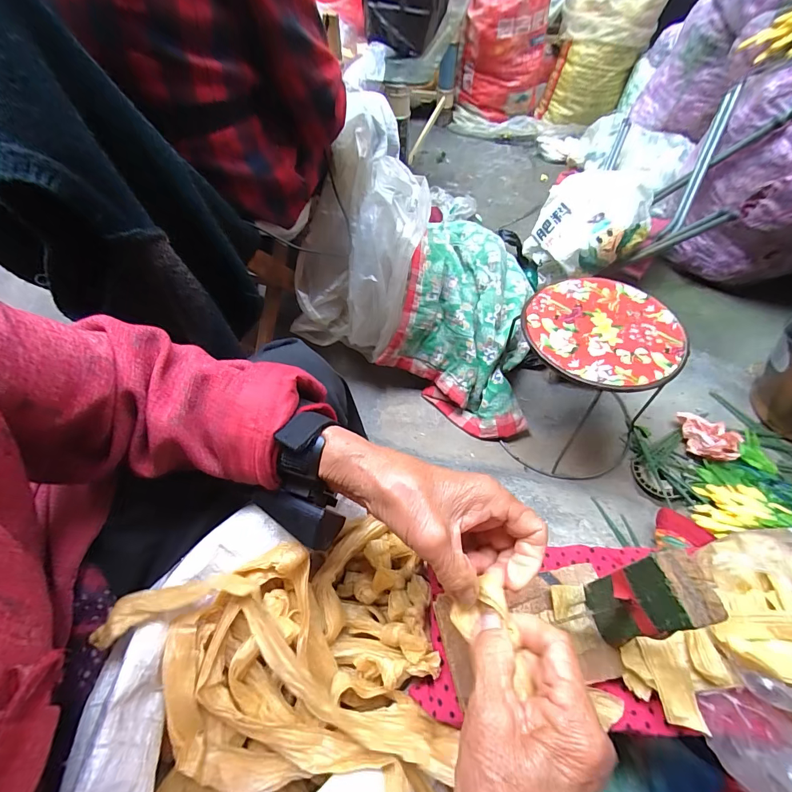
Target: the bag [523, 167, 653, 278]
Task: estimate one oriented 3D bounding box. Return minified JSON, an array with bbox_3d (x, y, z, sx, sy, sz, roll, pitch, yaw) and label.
[{"bbox_3d":[0.511,-0.454,1.042,0.273,0.192,0.174,32,62,21],"label":"bag"}]

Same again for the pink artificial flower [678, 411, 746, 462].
[{"bbox_3d":[0.704,0.093,0.868,0.086,0.066,0.133,3,56,3],"label":"pink artificial flower"}]

